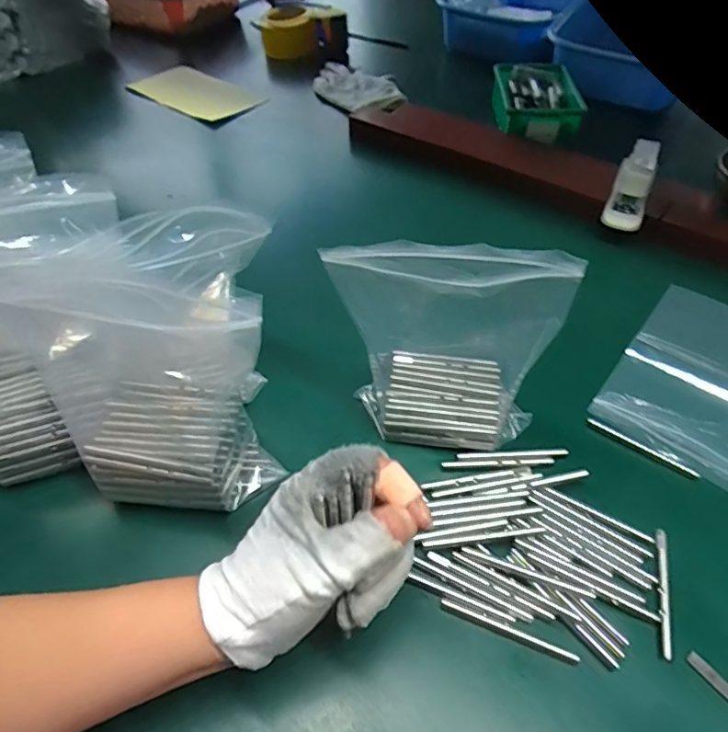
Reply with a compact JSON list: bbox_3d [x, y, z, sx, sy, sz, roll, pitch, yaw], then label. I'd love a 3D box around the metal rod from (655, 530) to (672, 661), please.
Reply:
[{"bbox_3d":[0.179,0.133,0.323,0.005,0.004,0.074,12,51,11],"label":"metal rod"}]

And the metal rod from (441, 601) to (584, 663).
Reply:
[{"bbox_3d":[0.082,0.152,0.312,0.078,0.004,0.006,18,52,15],"label":"metal rod"}]

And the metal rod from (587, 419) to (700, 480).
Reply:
[{"bbox_3d":[0.201,0.059,0.394,0.079,0.007,0.007,28,56,22],"label":"metal rod"}]

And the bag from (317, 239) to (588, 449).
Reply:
[{"bbox_3d":[0.050,-0.016,0.356,0.136,0.148,0.069,1,50,2],"label":"bag"}]

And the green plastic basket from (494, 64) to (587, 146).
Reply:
[{"bbox_3d":[0.223,-0.346,0.716,0.108,0.048,0.135,3,49,3],"label":"green plastic basket"}]

